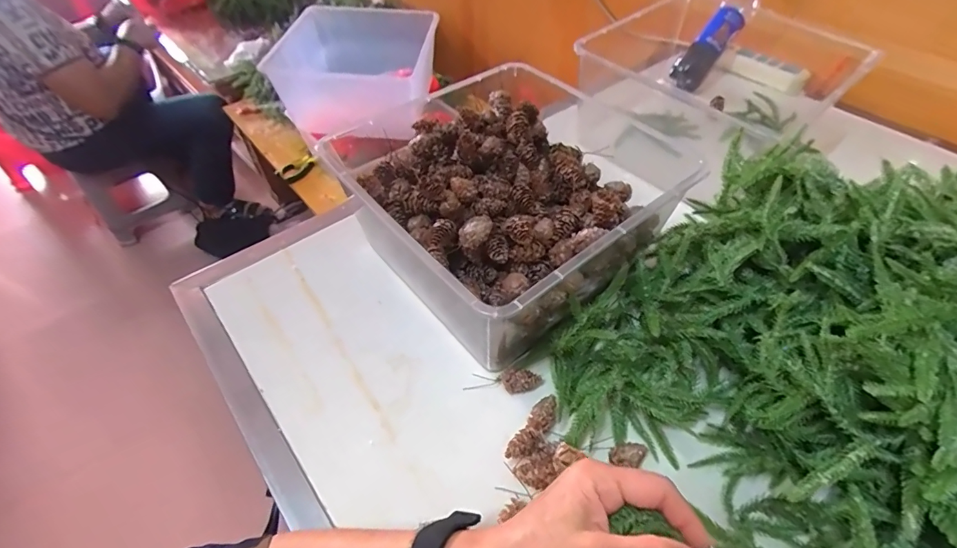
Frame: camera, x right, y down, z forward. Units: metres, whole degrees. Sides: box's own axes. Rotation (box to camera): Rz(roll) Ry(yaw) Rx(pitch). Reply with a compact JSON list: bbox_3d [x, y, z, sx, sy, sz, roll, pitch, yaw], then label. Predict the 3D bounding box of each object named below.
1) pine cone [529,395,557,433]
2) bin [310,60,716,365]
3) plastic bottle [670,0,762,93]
[{"bbox_3d":[0.061,0.134,0.406,0.021,0.025,0.039,27,56,21],"label":"pine cone"},{"bbox_3d":[0.043,-0.075,0.502,0.318,0.148,0.285,-32,56,-25],"label":"bin"},{"bbox_3d":[0.441,-0.441,0.789,0.058,0.058,0.243,40,93,29],"label":"plastic bottle"}]

